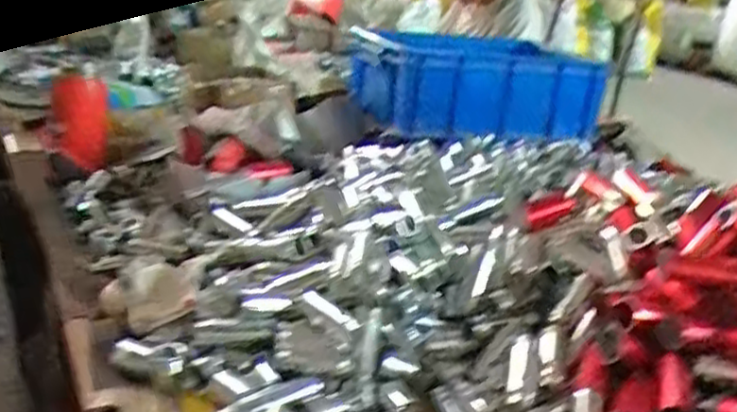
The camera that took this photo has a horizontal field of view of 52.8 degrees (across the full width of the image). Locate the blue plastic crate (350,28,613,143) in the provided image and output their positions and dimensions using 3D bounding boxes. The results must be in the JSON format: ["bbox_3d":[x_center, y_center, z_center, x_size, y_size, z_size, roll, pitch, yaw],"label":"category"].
[{"bbox_3d":[0.168,-0.192,1.198,0.346,0.128,0.245,-5,23,-31],"label":"blue plastic crate"}]

